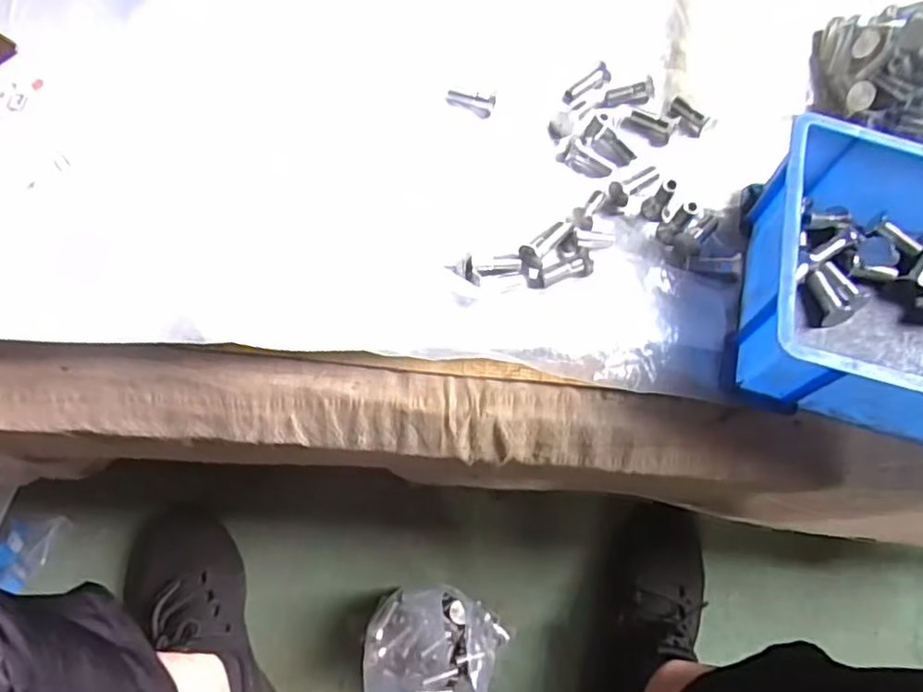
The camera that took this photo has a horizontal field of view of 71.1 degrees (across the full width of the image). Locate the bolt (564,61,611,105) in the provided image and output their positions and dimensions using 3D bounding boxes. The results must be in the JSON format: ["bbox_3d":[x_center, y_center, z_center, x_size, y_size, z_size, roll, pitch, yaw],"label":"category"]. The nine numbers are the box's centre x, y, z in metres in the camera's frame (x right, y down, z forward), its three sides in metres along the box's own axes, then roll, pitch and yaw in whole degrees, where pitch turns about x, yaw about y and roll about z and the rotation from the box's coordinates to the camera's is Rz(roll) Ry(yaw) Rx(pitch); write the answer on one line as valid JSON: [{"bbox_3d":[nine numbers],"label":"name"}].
[{"bbox_3d":[0.093,-0.194,0.474,0.016,0.008,0.044,43,73,13],"label":"bolt"}]

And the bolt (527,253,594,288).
[{"bbox_3d":[0.063,-0.047,0.410,0.041,0.010,0.013,-9,70,-6],"label":"bolt"}]

